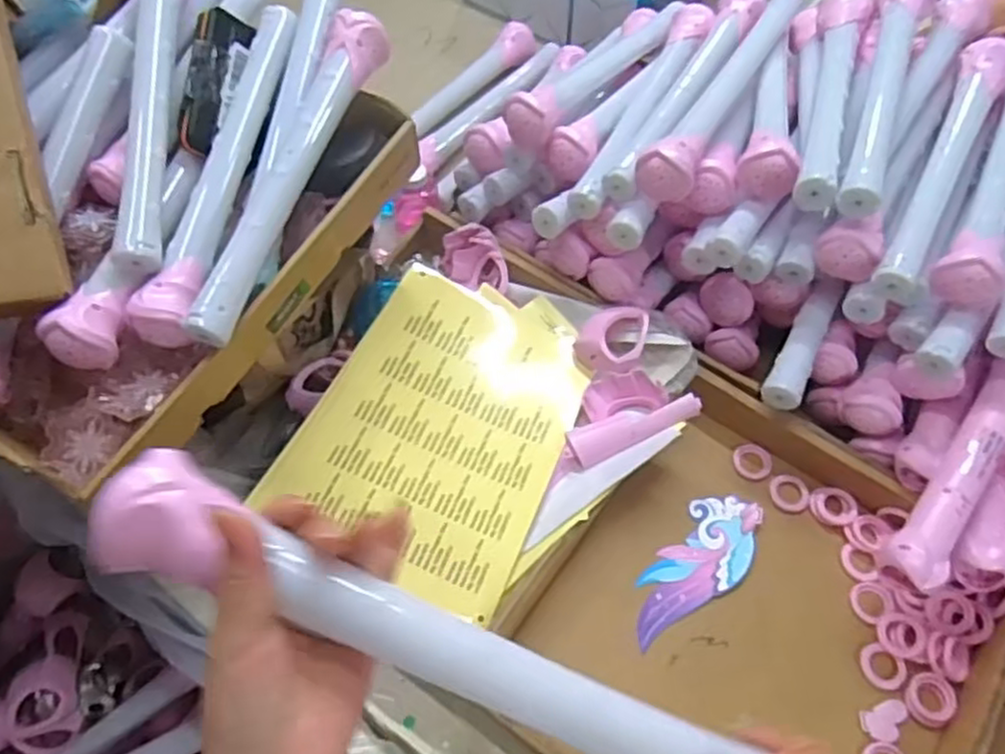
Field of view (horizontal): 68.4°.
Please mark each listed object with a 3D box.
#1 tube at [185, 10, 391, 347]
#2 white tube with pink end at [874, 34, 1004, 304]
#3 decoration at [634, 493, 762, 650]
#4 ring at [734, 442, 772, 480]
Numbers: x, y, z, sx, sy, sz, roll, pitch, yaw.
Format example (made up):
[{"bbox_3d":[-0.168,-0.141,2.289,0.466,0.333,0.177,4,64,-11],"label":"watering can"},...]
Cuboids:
[{"bbox_3d":[-0.170,-0.164,0.575,0.046,0.068,0.299,18,61,9],"label":"tube"},{"bbox_3d":[0.396,-0.191,0.662,0.050,0.059,0.298,28,63,15],"label":"white tube with pink end"},{"bbox_3d":[0.177,0.175,0.672,0.071,0.008,0.166,34,65,18],"label":"decoration"},{"bbox_3d":[0.248,0.083,0.730,0.038,0.004,0.037,0,60,0],"label":"ring"}]

